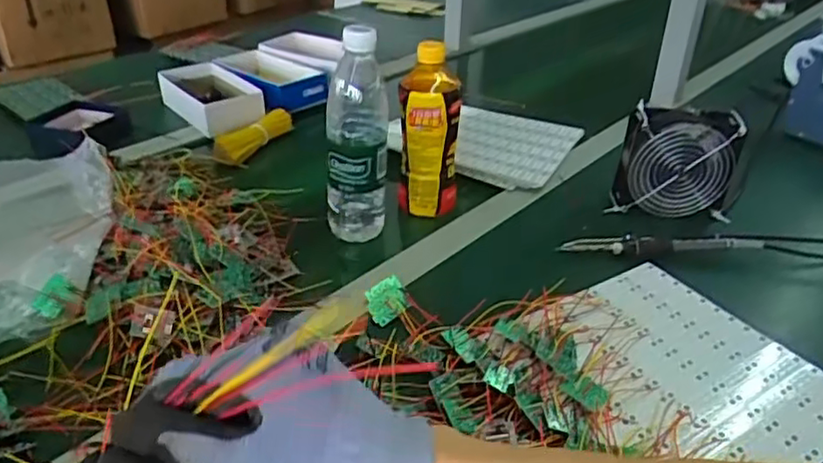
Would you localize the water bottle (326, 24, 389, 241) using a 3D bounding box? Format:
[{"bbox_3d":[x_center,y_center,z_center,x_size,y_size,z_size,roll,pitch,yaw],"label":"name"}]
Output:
[{"bbox_3d":[-0.057,-0.103,0.686,0.064,0.209,0.067,1,33,-1],"label":"water bottle"}]

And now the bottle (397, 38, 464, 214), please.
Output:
[{"bbox_3d":[0.021,-0.119,0.742,0.065,0.178,0.065,-1,33,-4],"label":"bottle"}]

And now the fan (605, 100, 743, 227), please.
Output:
[{"bbox_3d":[0.313,-0.080,0.767,0.131,0.125,0.034,4,19,-3],"label":"fan"}]

